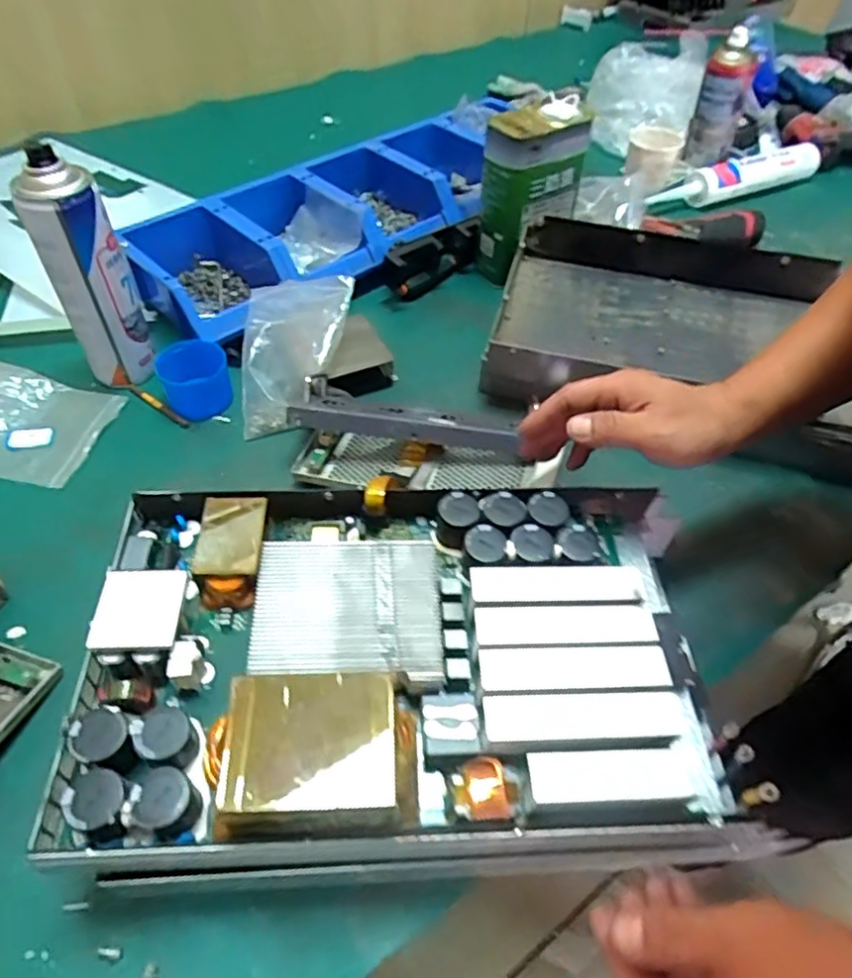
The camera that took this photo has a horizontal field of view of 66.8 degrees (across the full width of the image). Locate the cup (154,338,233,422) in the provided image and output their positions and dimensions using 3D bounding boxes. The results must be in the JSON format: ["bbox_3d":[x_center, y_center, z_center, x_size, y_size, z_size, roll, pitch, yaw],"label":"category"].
[{"bbox_3d":[-0.222,-0.106,0.622,0.063,0.048,0.060,1,51,-1],"label":"cup"}]

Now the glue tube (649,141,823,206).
[{"bbox_3d":[0.461,-0.460,0.949,0.326,0.043,0.046,-21,55,-18],"label":"glue tube"}]

